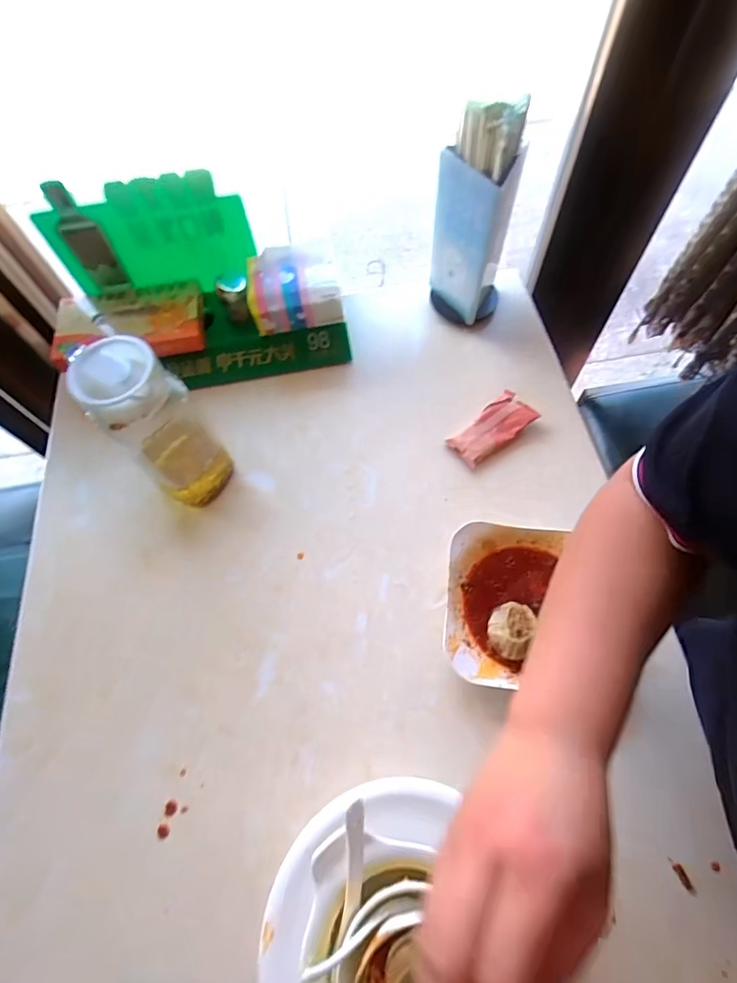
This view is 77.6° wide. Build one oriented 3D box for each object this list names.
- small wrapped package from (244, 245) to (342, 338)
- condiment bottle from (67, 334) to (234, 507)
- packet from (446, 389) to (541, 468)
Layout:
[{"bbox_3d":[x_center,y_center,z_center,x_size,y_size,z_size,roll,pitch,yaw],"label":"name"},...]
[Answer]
[{"bbox_3d":[-0.096,-0.267,0.603,0.121,0.070,0.079,-11,64,0],"label":"small wrapped package"},{"bbox_3d":[-0.213,-0.063,0.482,0.081,0.198,0.080,-1,66,1],"label":"condiment bottle"},{"bbox_3d":[0.157,-0.080,0.581,0.111,0.015,0.052,-37,70,-14],"label":"packet"}]

